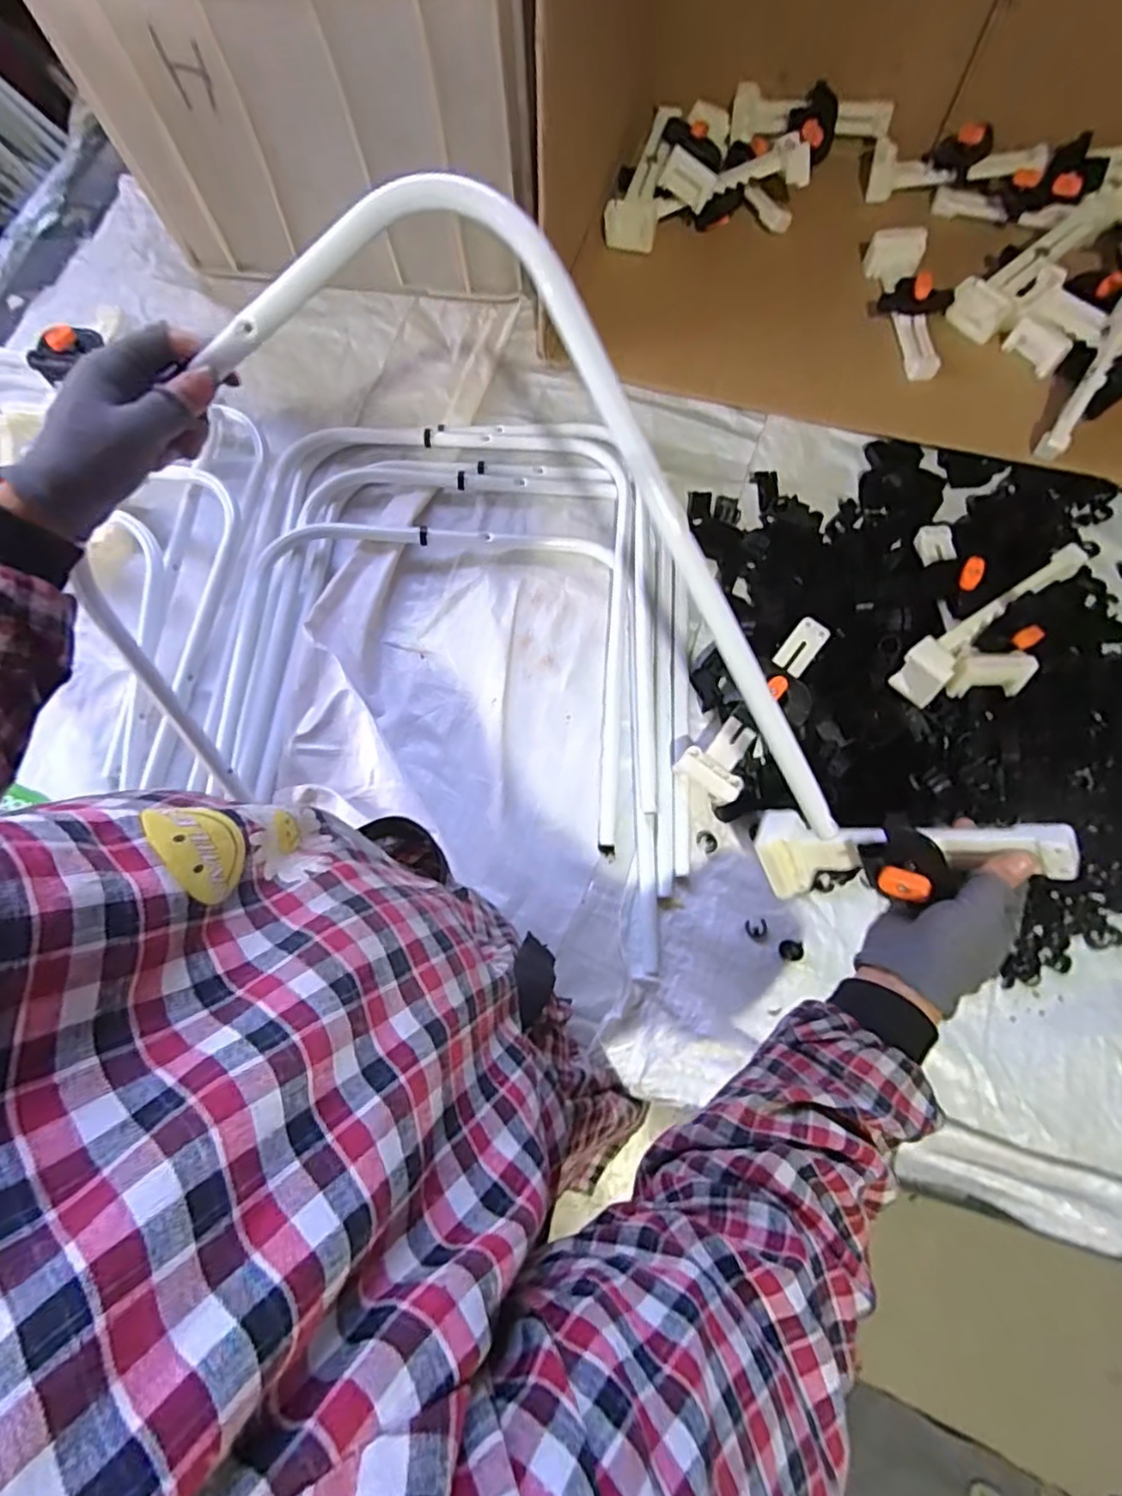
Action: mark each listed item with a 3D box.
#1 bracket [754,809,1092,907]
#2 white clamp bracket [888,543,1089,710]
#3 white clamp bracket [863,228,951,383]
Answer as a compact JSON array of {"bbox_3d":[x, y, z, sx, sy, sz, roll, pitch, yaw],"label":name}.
[{"bbox_3d":[0.243,0.077,0.464,0.197,0.041,0.063,-9,64,41],"label":"bracket"},{"bbox_3d":[0.412,-0.098,0.599,0.212,0.055,0.080,-32,74,-10],"label":"white clamp bracket"},{"bbox_3d":[0.432,-0.541,0.787,0.082,0.061,0.231,-2,71,-1],"label":"white clamp bracket"}]

